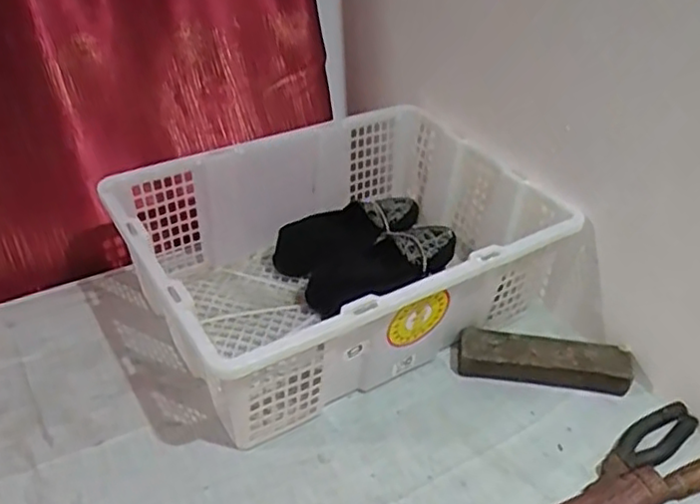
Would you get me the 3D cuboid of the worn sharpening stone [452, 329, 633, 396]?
[{"bbox_3d":[0.226,0.130,0.804,0.202,0.040,0.056,7,37,4],"label":"worn sharpening stone"}]

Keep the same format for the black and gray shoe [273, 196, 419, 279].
[{"bbox_3d":[0.005,-0.035,0.962,0.238,0.056,0.089,-20,43,-29],"label":"black and gray shoe"}]

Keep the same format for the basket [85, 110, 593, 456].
[{"bbox_3d":[-0.007,0.002,0.845,0.475,0.166,0.346,-19,43,-28],"label":"basket"}]

